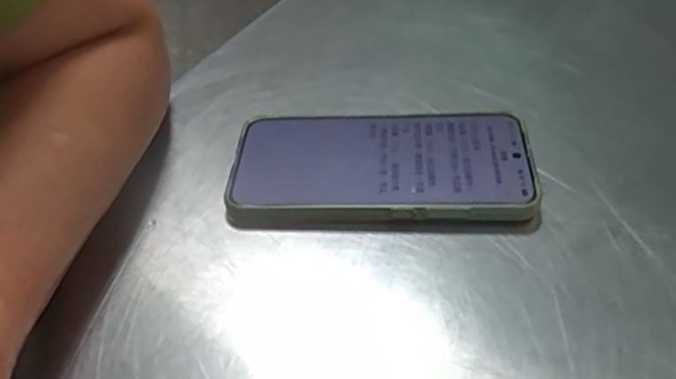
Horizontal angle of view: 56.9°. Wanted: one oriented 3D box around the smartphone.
[{"bbox_3d":[0.022,-0.011,0.331,0.153,0.015,0.082,2,44,6],"label":"smartphone"}]

